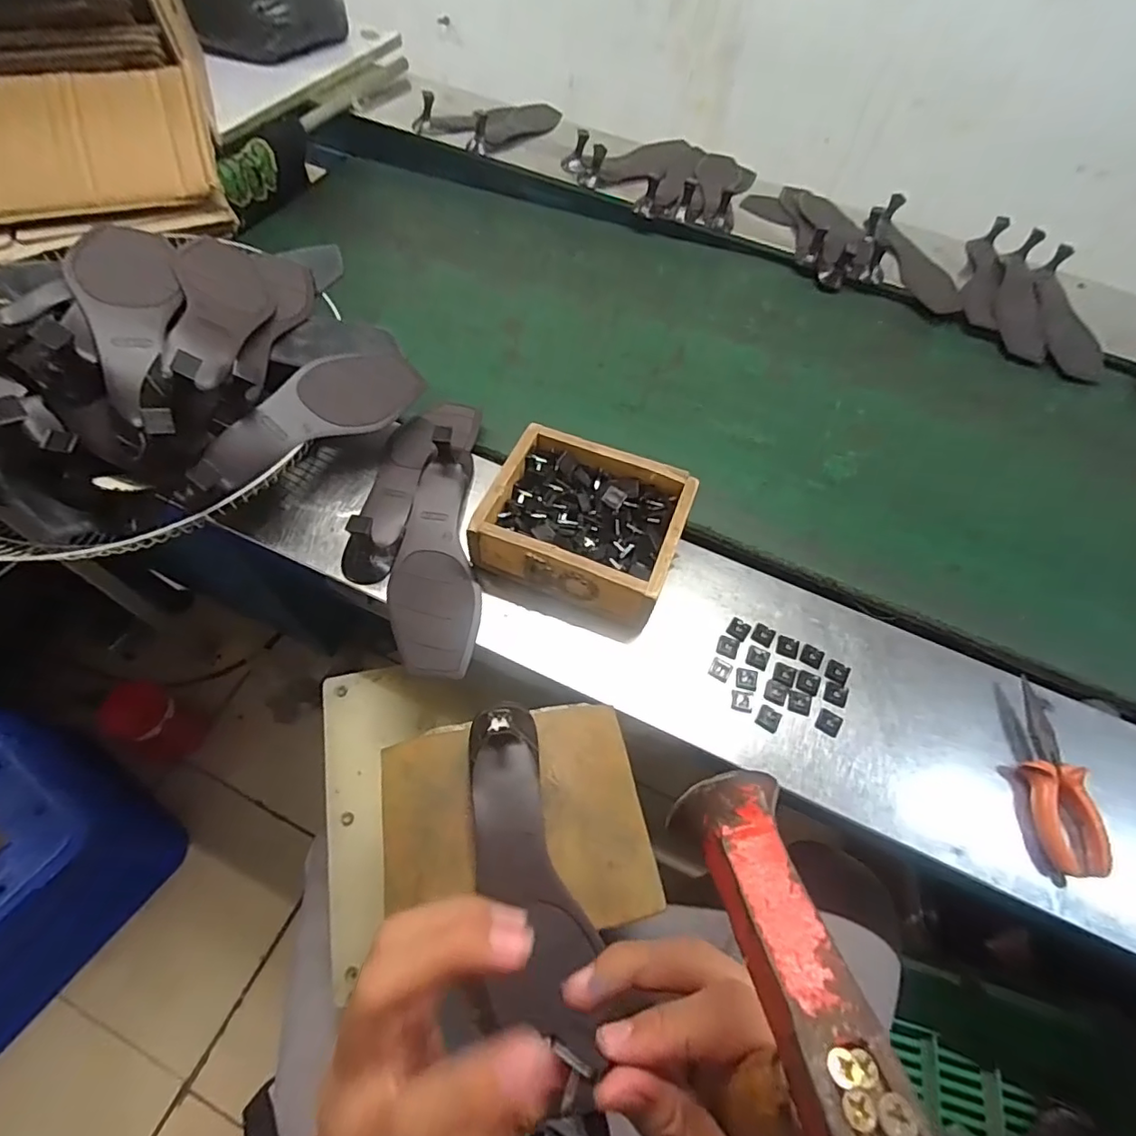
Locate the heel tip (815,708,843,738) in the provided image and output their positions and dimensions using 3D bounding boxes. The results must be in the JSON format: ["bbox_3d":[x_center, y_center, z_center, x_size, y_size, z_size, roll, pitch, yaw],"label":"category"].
[{"bbox_3d":[0.230,0.136,0.488,0.020,0.005,0.021,30,62,13],"label":"heel tip"}]

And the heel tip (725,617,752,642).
[{"bbox_3d":[0.163,0.058,0.529,0.019,0.004,0.020,32,62,14],"label":"heel tip"}]

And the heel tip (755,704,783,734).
[{"bbox_3d":[0.176,0.132,0.487,0.019,0.005,0.019,29,61,12],"label":"heel tip"}]

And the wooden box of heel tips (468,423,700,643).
[{"bbox_3d":[0.016,-0.040,0.544,0.177,0.066,0.163,19,60,7],"label":"wooden box of heel tips"}]

